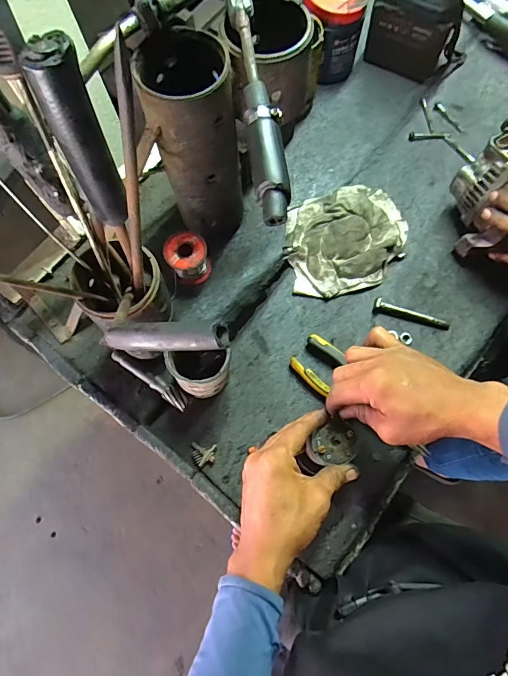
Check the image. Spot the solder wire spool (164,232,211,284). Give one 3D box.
[{"bbox_3d":[-0.086,-0.104,0.524,0.051,0.058,0.045,-30,75,-7],"label":"solder wire spool"}]

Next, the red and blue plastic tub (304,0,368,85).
[{"bbox_3d":[0.115,-0.460,0.591,0.086,0.110,0.089,-1,74,2],"label":"red and blue plastic tub"}]

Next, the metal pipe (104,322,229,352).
[{"bbox_3d":[-0.055,0.000,0.241,0.081,0.013,0.017,-1,73,21],"label":"metal pipe"}]

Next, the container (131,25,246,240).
[{"bbox_3d":[-0.060,-0.216,0.462,0.084,0.218,0.099,-6,74,0],"label":"container"}]

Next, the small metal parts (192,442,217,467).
[{"bbox_3d":[-0.061,0.141,0.480,0.029,0.010,0.026,6,74,4],"label":"small metal parts"}]

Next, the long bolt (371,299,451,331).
[{"bbox_3d":[0.209,-0.030,0.531,0.099,0.015,0.016,16,75,7],"label":"long bolt"}]

